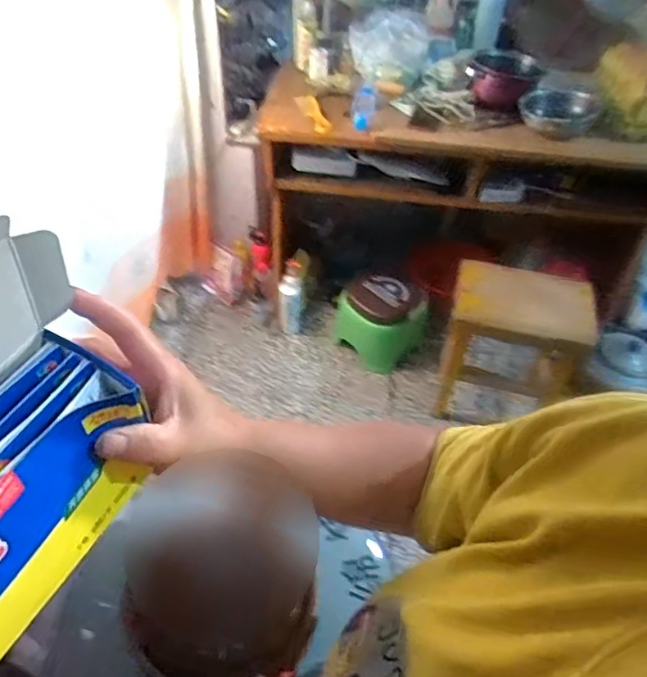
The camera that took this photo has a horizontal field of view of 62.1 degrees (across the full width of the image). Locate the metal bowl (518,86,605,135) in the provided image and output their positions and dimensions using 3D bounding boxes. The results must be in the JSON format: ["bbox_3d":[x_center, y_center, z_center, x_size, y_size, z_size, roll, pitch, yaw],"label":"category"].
[{"bbox_3d":[0.646,-0.632,1.468,0.214,0.071,0.199,19,49,15],"label":"metal bowl"}]

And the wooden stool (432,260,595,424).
[{"bbox_3d":[0.585,0.049,1.662,0.424,0.472,0.235,10,47,7],"label":"wooden stool"}]

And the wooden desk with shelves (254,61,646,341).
[{"bbox_3d":[0.485,-0.410,1.815,1.339,0.754,0.443,5,47,2],"label":"wooden desk with shelves"}]

